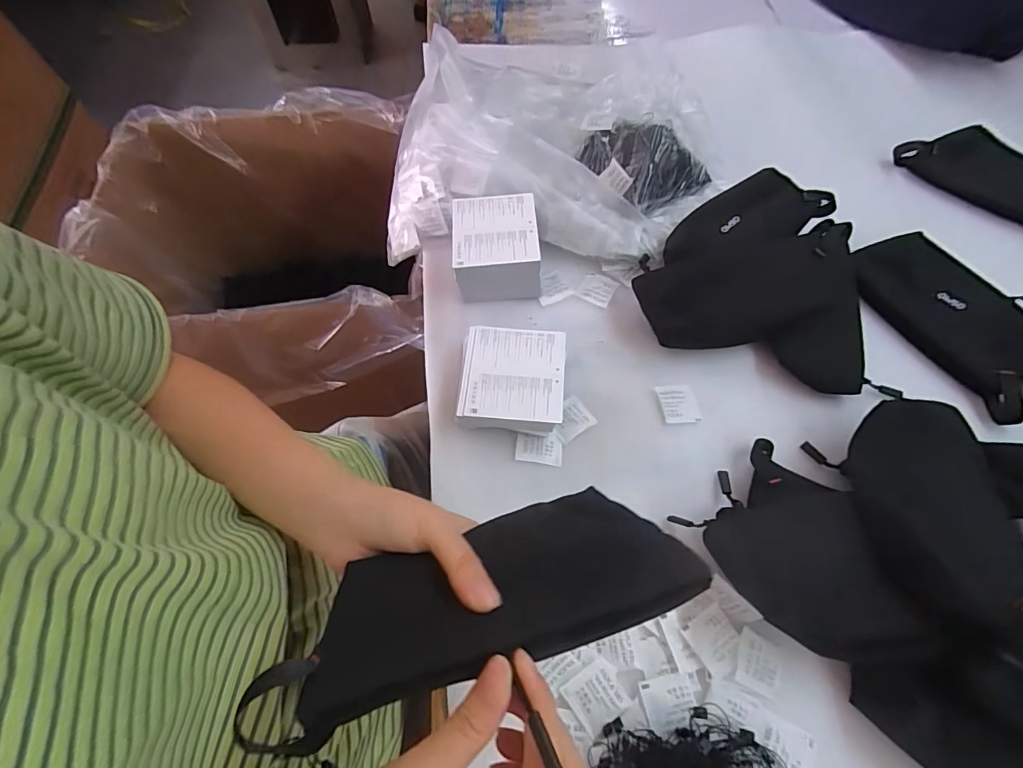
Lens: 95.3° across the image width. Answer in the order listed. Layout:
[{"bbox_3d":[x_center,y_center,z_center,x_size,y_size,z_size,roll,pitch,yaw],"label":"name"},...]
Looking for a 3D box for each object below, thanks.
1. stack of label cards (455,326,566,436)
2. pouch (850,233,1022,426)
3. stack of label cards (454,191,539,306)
[{"bbox_3d":[0.000,0.000,0.457,0.099,0.039,0.110,1,63,4],"label":"stack of label cards"},{"bbox_3d":[0.460,-0.075,0.485,0.097,0.033,0.208,-32,65,-12],"label":"pouch"},{"bbox_3d":[-0.017,-0.148,0.520,0.088,0.065,0.103,-5,63,1],"label":"stack of label cards"}]

